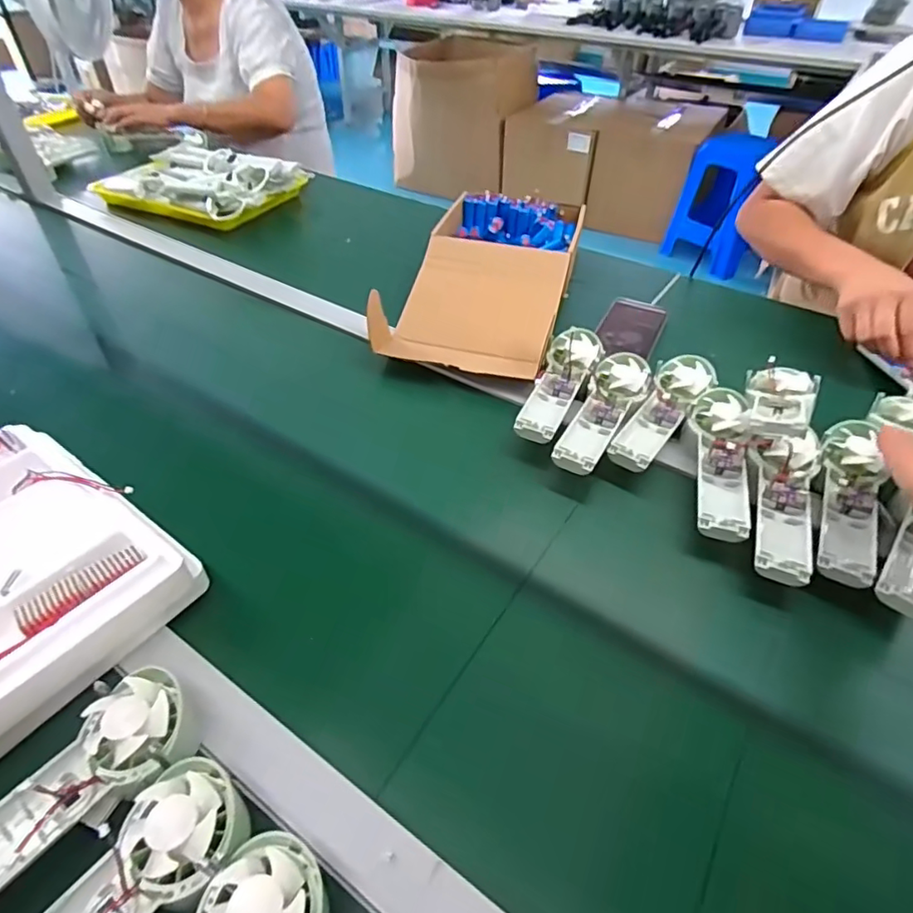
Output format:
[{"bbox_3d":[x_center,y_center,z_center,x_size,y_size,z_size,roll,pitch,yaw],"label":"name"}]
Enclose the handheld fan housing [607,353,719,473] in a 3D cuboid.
[{"bbox_3d":[0.217,-0.049,0.588,0.059,0.031,0.179,26,50,23],"label":"handheld fan housing"}]

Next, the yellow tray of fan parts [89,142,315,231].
[{"bbox_3d":[-0.468,-0.521,1.054,0.340,0.078,0.234,16,47,15],"label":"yellow tray of fan parts"}]

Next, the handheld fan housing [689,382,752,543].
[{"bbox_3d":[0.253,0.002,0.532,0.051,0.032,0.175,10,45,10],"label":"handheld fan housing"}]

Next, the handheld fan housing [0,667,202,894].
[{"bbox_3d":[-0.238,0.198,0.322,0.174,0.034,0.062,-33,54,-29],"label":"handheld fan housing"}]

